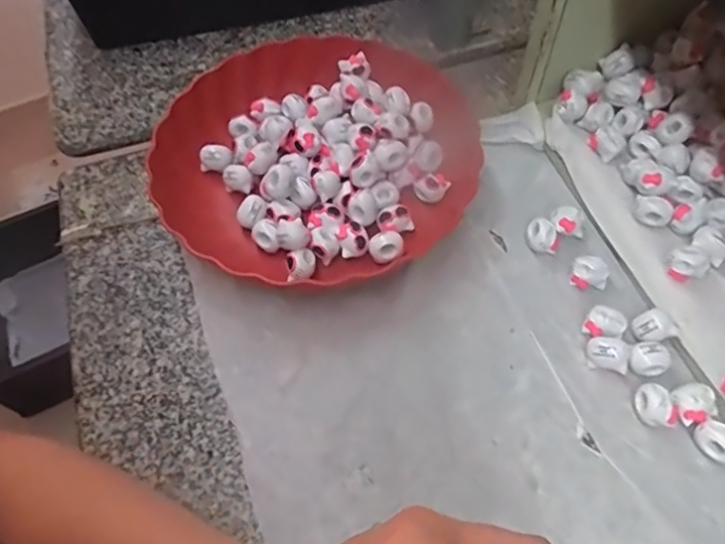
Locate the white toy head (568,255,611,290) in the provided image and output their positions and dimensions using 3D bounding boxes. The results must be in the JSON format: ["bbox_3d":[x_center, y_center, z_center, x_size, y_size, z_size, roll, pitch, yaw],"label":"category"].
[{"bbox_3d":[0.164,0.002,0.401,0.025,0.022,0.016,23,64,14],"label":"white toy head"}]

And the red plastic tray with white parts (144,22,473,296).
[{"bbox_3d":[-0.034,-0.095,0.452,0.243,0.054,0.235,16,62,11],"label":"red plastic tray with white parts"}]

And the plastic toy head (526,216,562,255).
[{"bbox_3d":[0.136,-0.025,0.418,0.025,0.022,0.021,26,64,16],"label":"plastic toy head"}]

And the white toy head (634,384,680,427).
[{"bbox_3d":[0.186,0.086,0.351,0.026,0.021,0.022,10,61,8],"label":"white toy head"}]

